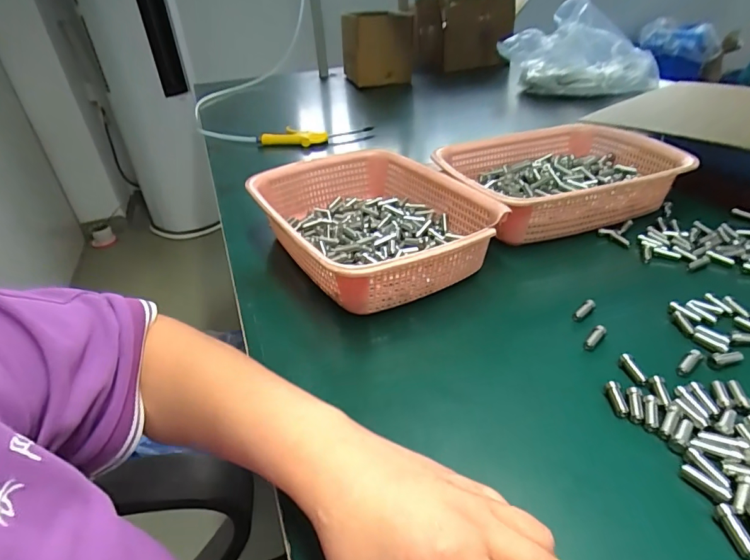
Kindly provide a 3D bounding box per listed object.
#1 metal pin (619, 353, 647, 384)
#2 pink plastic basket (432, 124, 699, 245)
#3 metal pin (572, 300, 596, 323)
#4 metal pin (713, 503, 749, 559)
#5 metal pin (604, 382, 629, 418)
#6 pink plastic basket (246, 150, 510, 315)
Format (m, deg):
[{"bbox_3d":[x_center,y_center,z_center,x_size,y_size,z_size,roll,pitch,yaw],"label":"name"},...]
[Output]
[{"bbox_3d":[0.209,0.073,0.359,0.010,0.011,0.027,-13,48,-10],"label":"metal pin"},{"bbox_3d":[0.245,-0.137,0.608,0.302,0.076,0.211,-16,34,-14],"label":"pink plastic basket"},{"bbox_3d":[0.200,0.029,0.423,0.033,0.008,0.009,-28,38,-30],"label":"metal pin"},{"bbox_3d":[0.205,0.143,0.252,0.009,0.006,0.027,-8,45,-2],"label":"metal pin"},{"bbox_3d":[0.182,0.090,0.334,0.010,0.009,0.028,-2,33,7],"label":"metal pin"},{"bbox_3d":[-0.006,-0.066,0.531,0.220,0.087,0.289,-20,35,-20],"label":"pink plastic basket"}]

